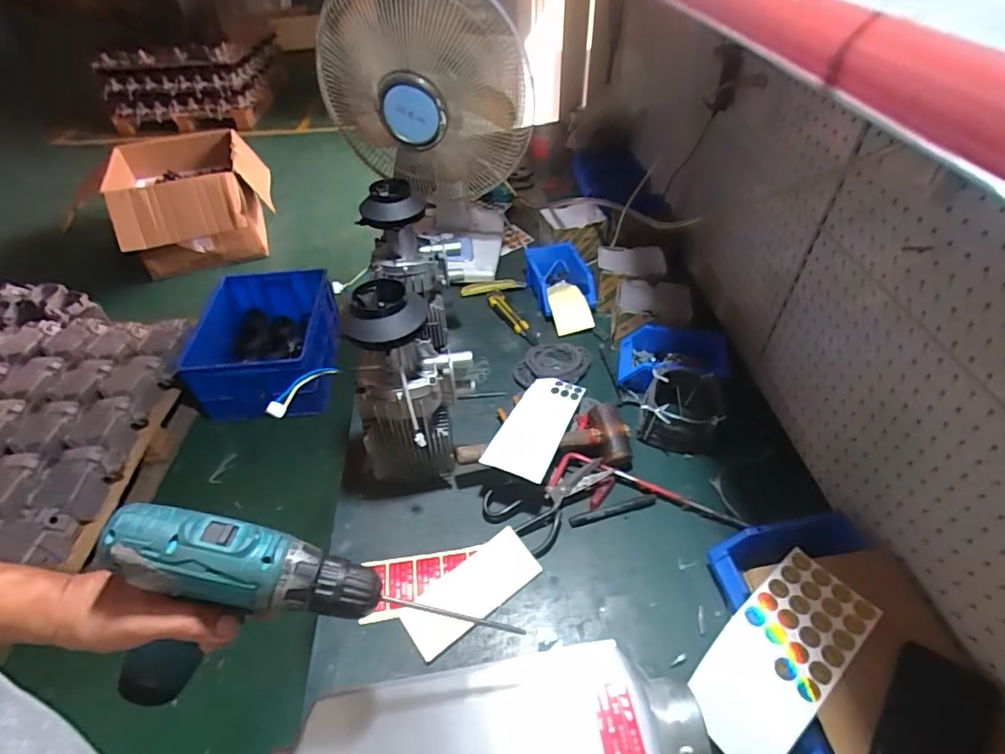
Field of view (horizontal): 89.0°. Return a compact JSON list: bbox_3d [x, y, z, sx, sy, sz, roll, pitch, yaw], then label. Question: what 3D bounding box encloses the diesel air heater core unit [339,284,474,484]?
[{"bbox_3d":[-0.126,0.033,0.721,0.157,0.319,0.120,0,45,1],"label":"diesel air heater core unit"}]

